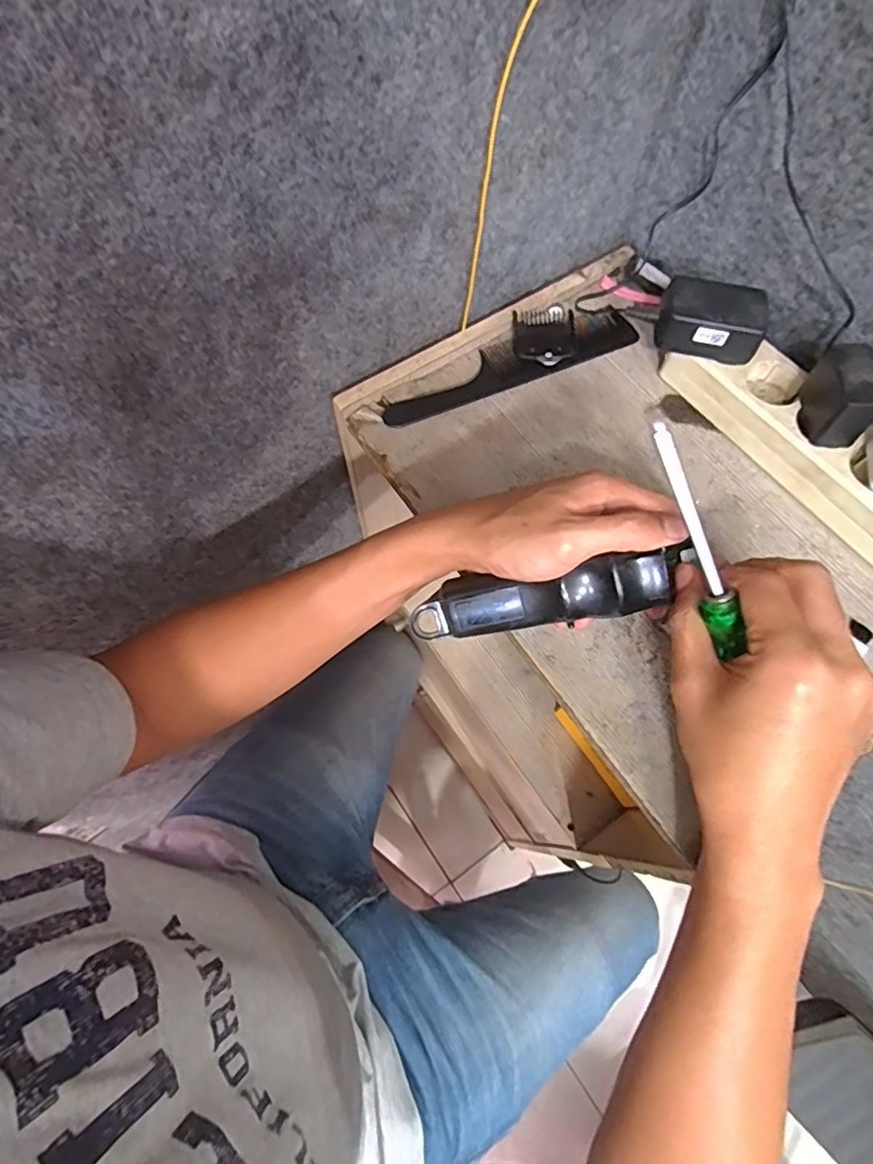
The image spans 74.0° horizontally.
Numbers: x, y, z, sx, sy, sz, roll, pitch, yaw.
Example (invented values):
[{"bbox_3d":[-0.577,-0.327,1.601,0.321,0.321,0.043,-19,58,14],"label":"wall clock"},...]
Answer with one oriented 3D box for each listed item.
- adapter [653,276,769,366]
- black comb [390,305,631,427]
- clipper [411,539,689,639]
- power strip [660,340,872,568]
[{"bbox_3d":[0.194,-0.185,0.411,0.069,0.033,0.041,12,68,5],"label":"adapter"},{"bbox_3d":[0.058,-0.174,0.460,0.215,0.009,0.044,-21,69,-9],"label":"black comb"},{"bbox_3d":[0.063,0.010,0.348,0.155,0.030,0.032,-10,67,15],"label":"clipper"},{"bbox_3d":[0.268,-0.097,0.414,0.057,0.044,0.228,-35,72,-13],"label":"power strip"}]

